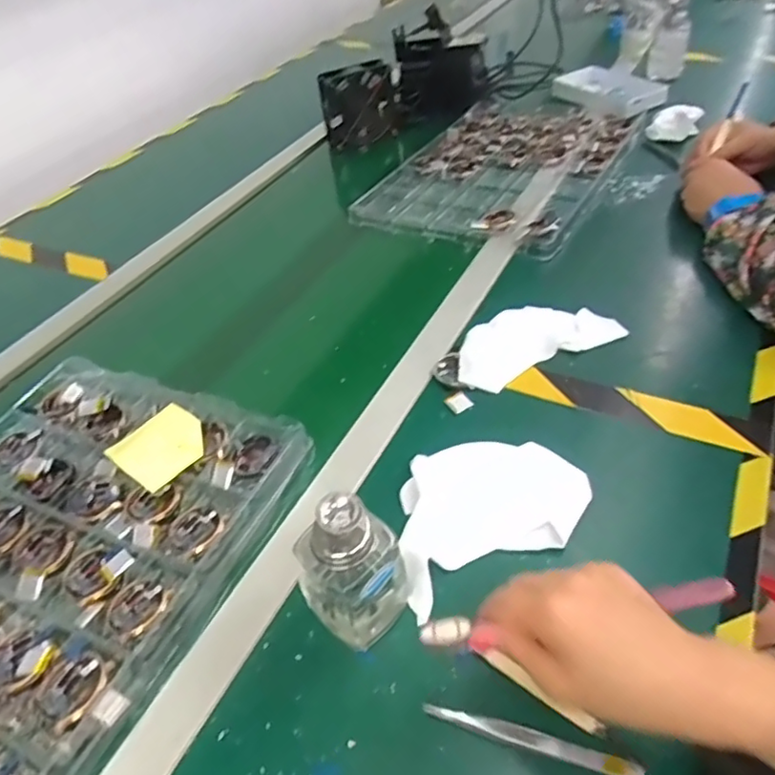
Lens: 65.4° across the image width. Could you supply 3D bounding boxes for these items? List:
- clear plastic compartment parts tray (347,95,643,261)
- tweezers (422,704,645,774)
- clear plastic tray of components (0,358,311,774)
[{"bbox_3d":[0.185,-0.359,0.933,0.311,0.023,0.479,21,51,25],"label":"clear plastic compartment parts tray"},{"bbox_3d":[0.087,0.214,0.367,0.128,0.007,0.013,9,47,16],"label":"tweezers"},{"bbox_3d":[-0.295,0.153,0.458,0.293,0.033,0.434,15,48,21],"label":"clear plastic tray of components"}]

